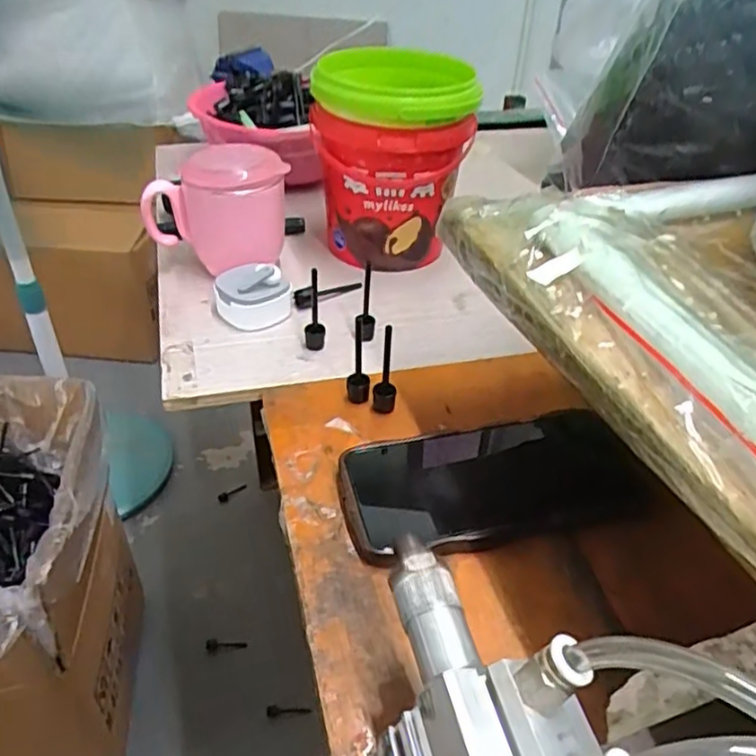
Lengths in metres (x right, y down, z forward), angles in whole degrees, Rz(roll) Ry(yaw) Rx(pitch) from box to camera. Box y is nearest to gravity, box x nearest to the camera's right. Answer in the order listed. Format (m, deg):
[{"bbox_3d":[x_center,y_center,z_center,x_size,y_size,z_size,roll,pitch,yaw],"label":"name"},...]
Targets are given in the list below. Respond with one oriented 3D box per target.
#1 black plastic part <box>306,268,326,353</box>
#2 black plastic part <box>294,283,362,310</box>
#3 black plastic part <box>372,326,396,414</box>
[{"bbox_3d":[-0.045,-0.048,0.471,0.014,0.063,0.012,-1,39,-4],"label":"black plastic part"},{"bbox_3d":[-0.040,-0.072,0.537,0.063,0.015,0.011,-25,46,-31],"label":"black plastic part"},{"bbox_3d":[0.005,-0.004,0.413,0.015,0.065,0.011,3,38,-1],"label":"black plastic part"}]

